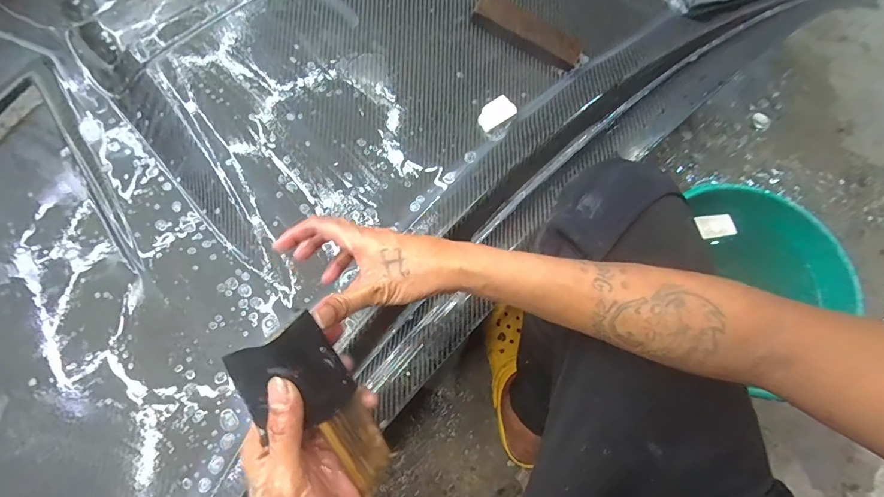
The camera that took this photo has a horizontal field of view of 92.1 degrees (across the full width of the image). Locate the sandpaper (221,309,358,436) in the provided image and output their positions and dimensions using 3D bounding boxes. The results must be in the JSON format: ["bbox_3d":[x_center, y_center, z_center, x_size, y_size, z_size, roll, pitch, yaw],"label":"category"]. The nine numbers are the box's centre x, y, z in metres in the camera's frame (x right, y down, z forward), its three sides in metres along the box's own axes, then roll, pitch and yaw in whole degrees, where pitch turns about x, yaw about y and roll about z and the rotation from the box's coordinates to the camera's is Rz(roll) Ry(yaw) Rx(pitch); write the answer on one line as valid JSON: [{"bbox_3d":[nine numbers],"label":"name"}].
[{"bbox_3d":[-0.102,0.090,0.288,0.066,0.020,0.070,-29,100,-12],"label":"sandpaper"}]

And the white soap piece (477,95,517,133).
[{"bbox_3d":[0.069,-0.173,0.544,0.048,0.013,0.032,-33,77,-10],"label":"white soap piece"}]

